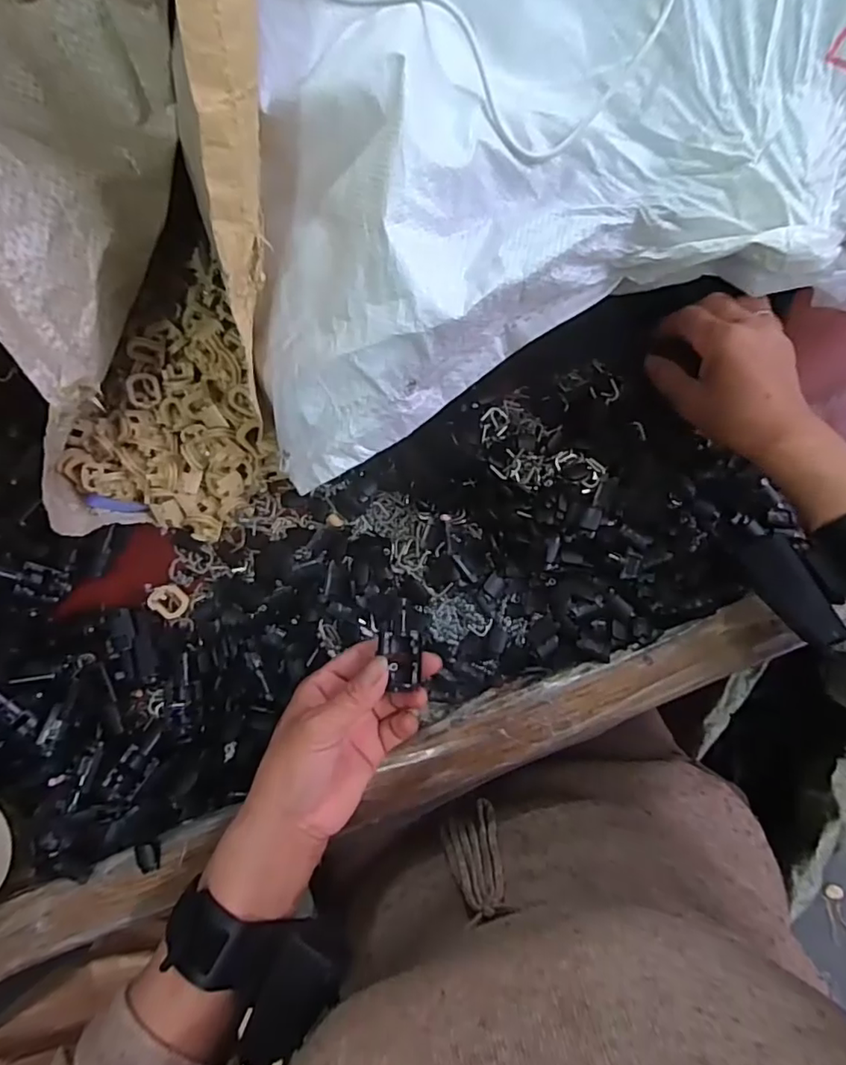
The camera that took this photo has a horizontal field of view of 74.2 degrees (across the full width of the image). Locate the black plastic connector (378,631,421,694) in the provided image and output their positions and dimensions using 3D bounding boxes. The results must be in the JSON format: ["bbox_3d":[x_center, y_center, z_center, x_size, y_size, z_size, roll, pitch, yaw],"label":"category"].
[{"bbox_3d":[-0.013,0.075,0.331,0.024,0.011,0.033,-1,83,4],"label":"black plastic connector"}]

